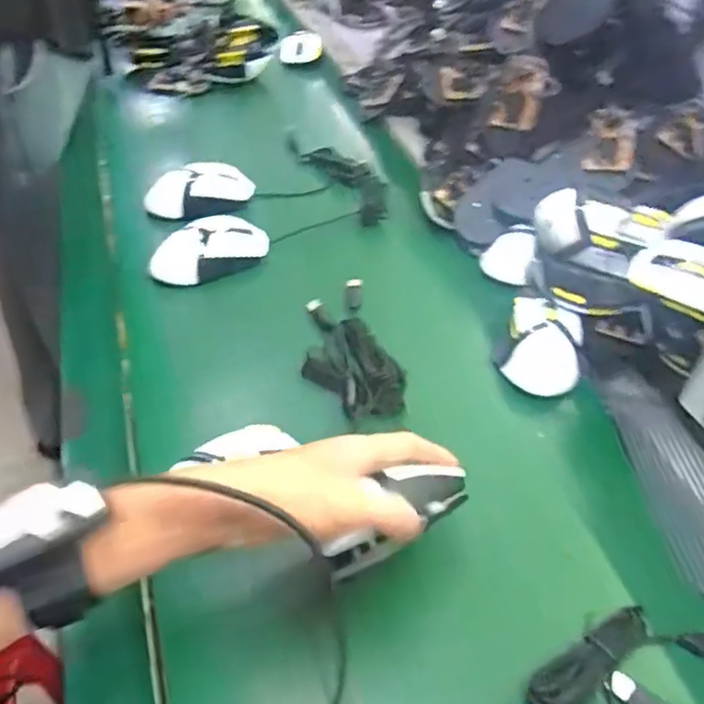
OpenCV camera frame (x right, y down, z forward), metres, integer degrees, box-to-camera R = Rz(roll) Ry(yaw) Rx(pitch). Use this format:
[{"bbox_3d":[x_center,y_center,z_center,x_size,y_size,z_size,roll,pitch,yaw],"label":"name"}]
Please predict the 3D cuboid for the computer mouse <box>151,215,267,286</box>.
[{"bbox_3d":[-0.148,-0.103,0.705,0.122,0.047,0.062,-15,47,-19],"label":"computer mouse"}]

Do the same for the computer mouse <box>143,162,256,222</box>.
[{"bbox_3d":[-0.178,-0.184,0.792,0.126,0.046,0.062,-9,45,-14],"label":"computer mouse"}]

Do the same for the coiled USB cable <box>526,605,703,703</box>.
[{"bbox_3d":[0.177,0.189,0.424,0.155,0.022,0.049,-8,45,-13],"label":"coiled USB cable"}]

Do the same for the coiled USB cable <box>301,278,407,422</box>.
[{"bbox_3d":[-0.007,-0.006,0.620,0.084,0.018,0.187,-10,46,-14],"label":"coiled USB cable"}]

